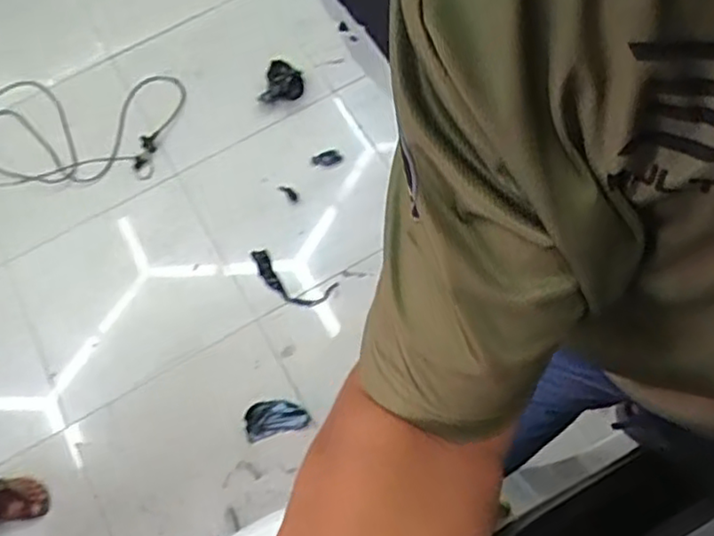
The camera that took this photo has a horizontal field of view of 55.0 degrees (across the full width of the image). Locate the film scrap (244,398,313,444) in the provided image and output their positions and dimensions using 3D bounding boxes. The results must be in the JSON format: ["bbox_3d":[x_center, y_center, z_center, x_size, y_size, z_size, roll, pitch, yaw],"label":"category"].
[{"bbox_3d":[-0.223,0.408,1.879,0.174,0.039,0.099,-15,64,-2],"label":"film scrap"}]

